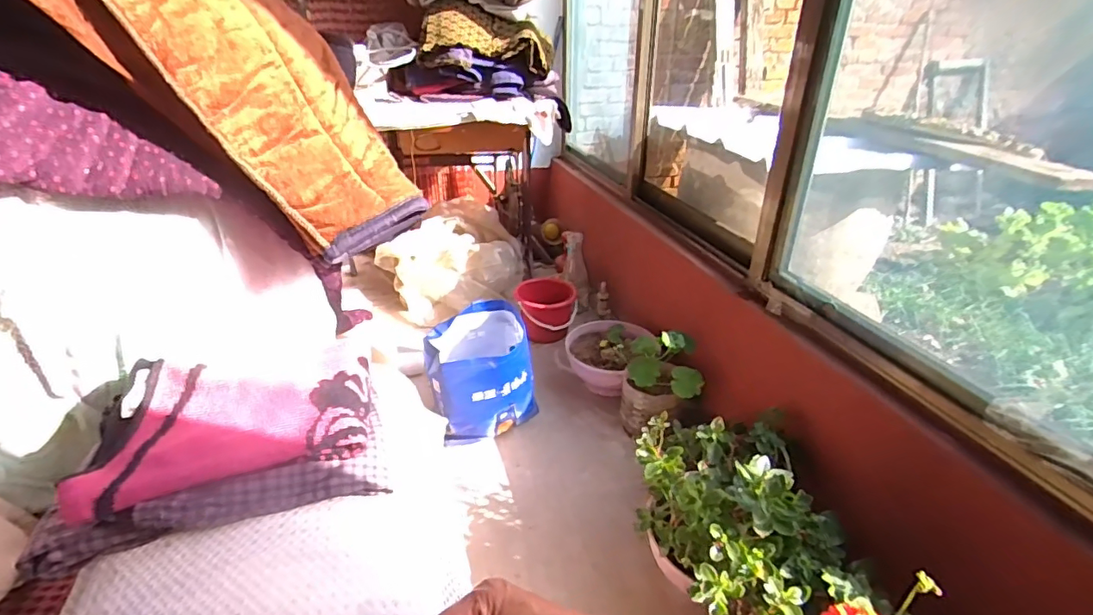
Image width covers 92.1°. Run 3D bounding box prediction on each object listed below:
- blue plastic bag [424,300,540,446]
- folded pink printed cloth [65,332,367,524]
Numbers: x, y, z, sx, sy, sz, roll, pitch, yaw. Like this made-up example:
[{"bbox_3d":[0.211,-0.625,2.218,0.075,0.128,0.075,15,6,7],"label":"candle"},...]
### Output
[{"bbox_3d":[-0.181,0.174,1.429,0.265,0.262,0.266,-10,30,-18],"label":"blue plastic bag"},{"bbox_3d":[-0.328,0.106,0.562,0.266,0.047,0.186,-11,30,-19],"label":"folded pink printed cloth"}]

